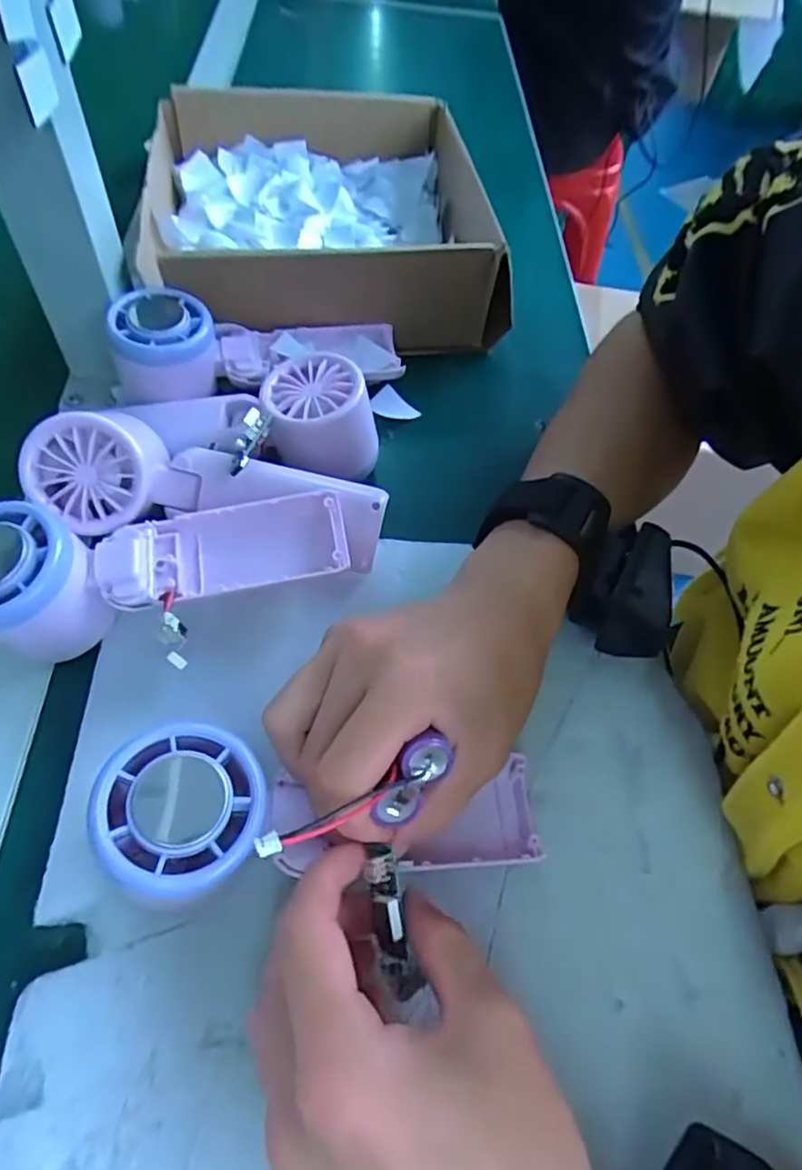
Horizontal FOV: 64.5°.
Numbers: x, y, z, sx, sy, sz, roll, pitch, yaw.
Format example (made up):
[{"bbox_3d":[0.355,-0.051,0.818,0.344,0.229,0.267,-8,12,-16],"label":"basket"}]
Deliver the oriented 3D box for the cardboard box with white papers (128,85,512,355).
[{"bbox_3d":[-0.054,-0.255,0.447,0.221,0.083,0.210,-4,62,-11],"label":"cardboard box with white papers"}]

